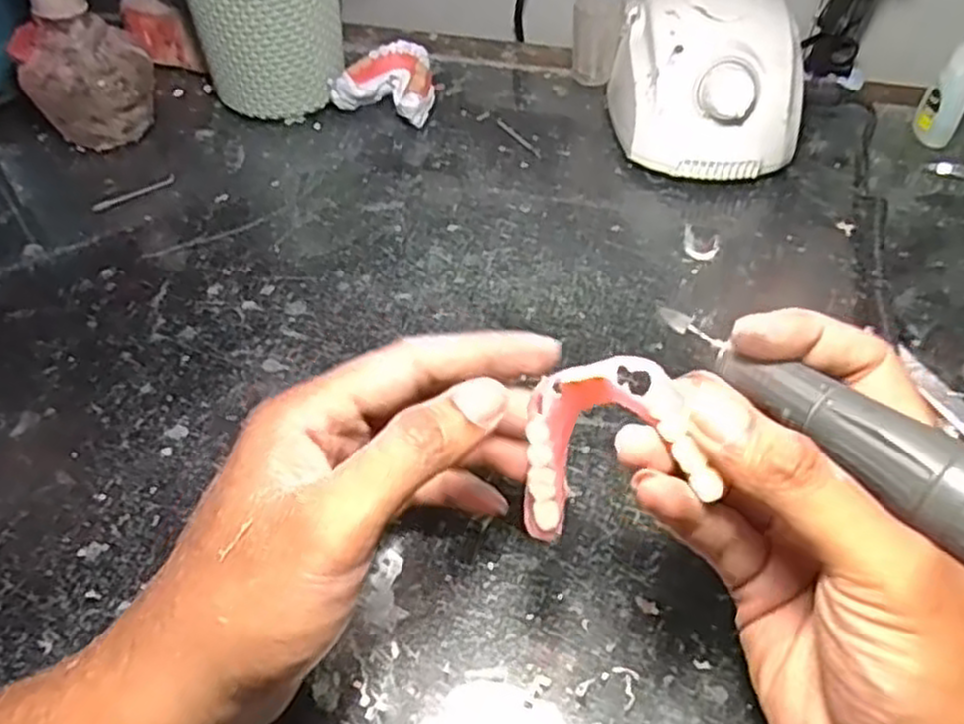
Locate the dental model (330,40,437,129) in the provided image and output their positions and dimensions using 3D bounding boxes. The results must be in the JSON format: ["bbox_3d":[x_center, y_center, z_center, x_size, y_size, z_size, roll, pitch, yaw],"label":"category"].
[{"bbox_3d":[-0.061,-0.182,0.513,0.062,0.036,0.050,14,51,12],"label":"dental model"}]

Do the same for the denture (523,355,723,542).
[{"bbox_3d":[0.033,0.023,0.234,0.056,0.044,0.018,-27,6,21],"label":"denture"}]

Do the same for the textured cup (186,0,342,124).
[{"bbox_3d":[-0.136,-0.221,0.492,0.092,0.114,0.088,-11,50,-9],"label":"textured cup"}]

